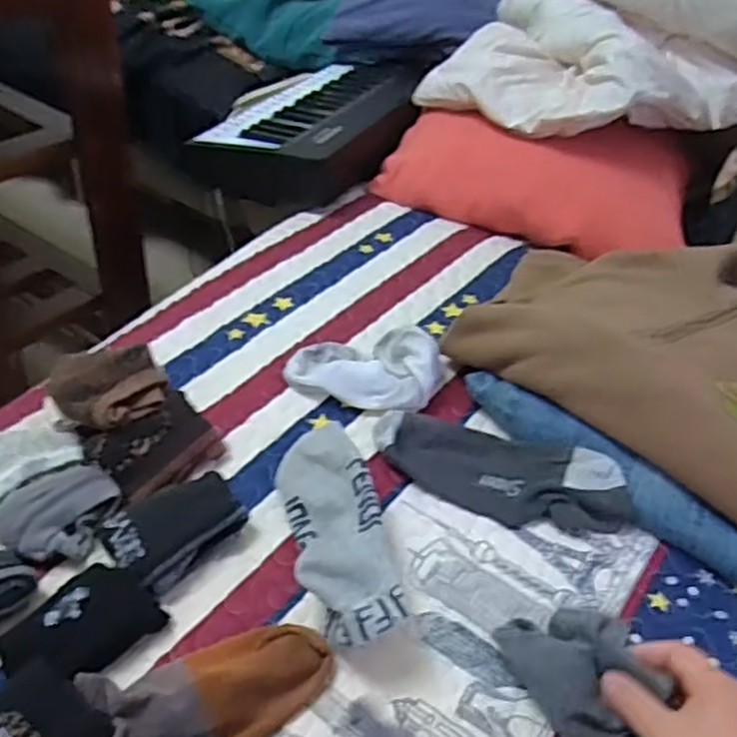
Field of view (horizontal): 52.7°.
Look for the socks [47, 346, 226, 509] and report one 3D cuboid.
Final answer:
[{"bbox_3d":[-0.186,0.034,0.588,0.114,0.073,0.092,35,48,29],"label":"socks"}]

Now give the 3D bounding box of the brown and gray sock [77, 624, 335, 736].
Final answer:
[{"bbox_3d":[-0.110,0.205,0.452,0.176,0.027,0.072,-18,46,-26],"label":"brown and gray sock"}]

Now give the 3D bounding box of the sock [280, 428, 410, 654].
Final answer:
[{"bbox_3d":[-0.021,0.117,0.538,0.073,0.052,0.191,-5,42,-13],"label":"sock"}]

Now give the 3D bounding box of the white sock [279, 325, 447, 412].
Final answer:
[{"bbox_3d":[-0.002,-0.005,0.681,0.131,0.046,0.089,16,42,11],"label":"white sock"}]

